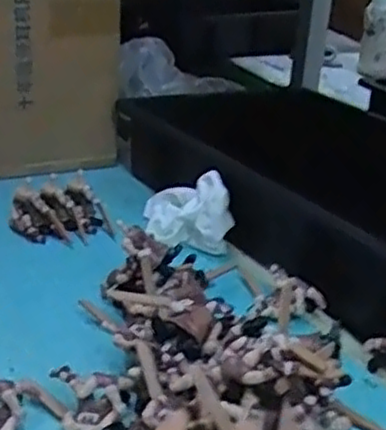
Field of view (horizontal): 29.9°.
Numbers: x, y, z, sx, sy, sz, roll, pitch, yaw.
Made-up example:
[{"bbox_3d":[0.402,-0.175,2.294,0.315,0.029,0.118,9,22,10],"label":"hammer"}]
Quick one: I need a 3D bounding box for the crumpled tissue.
[{"bbox_3d":[-0.006,-0.010,0.744,0.077,0.072,0.097,0,26,-9],"label":"crumpled tissue"}]

